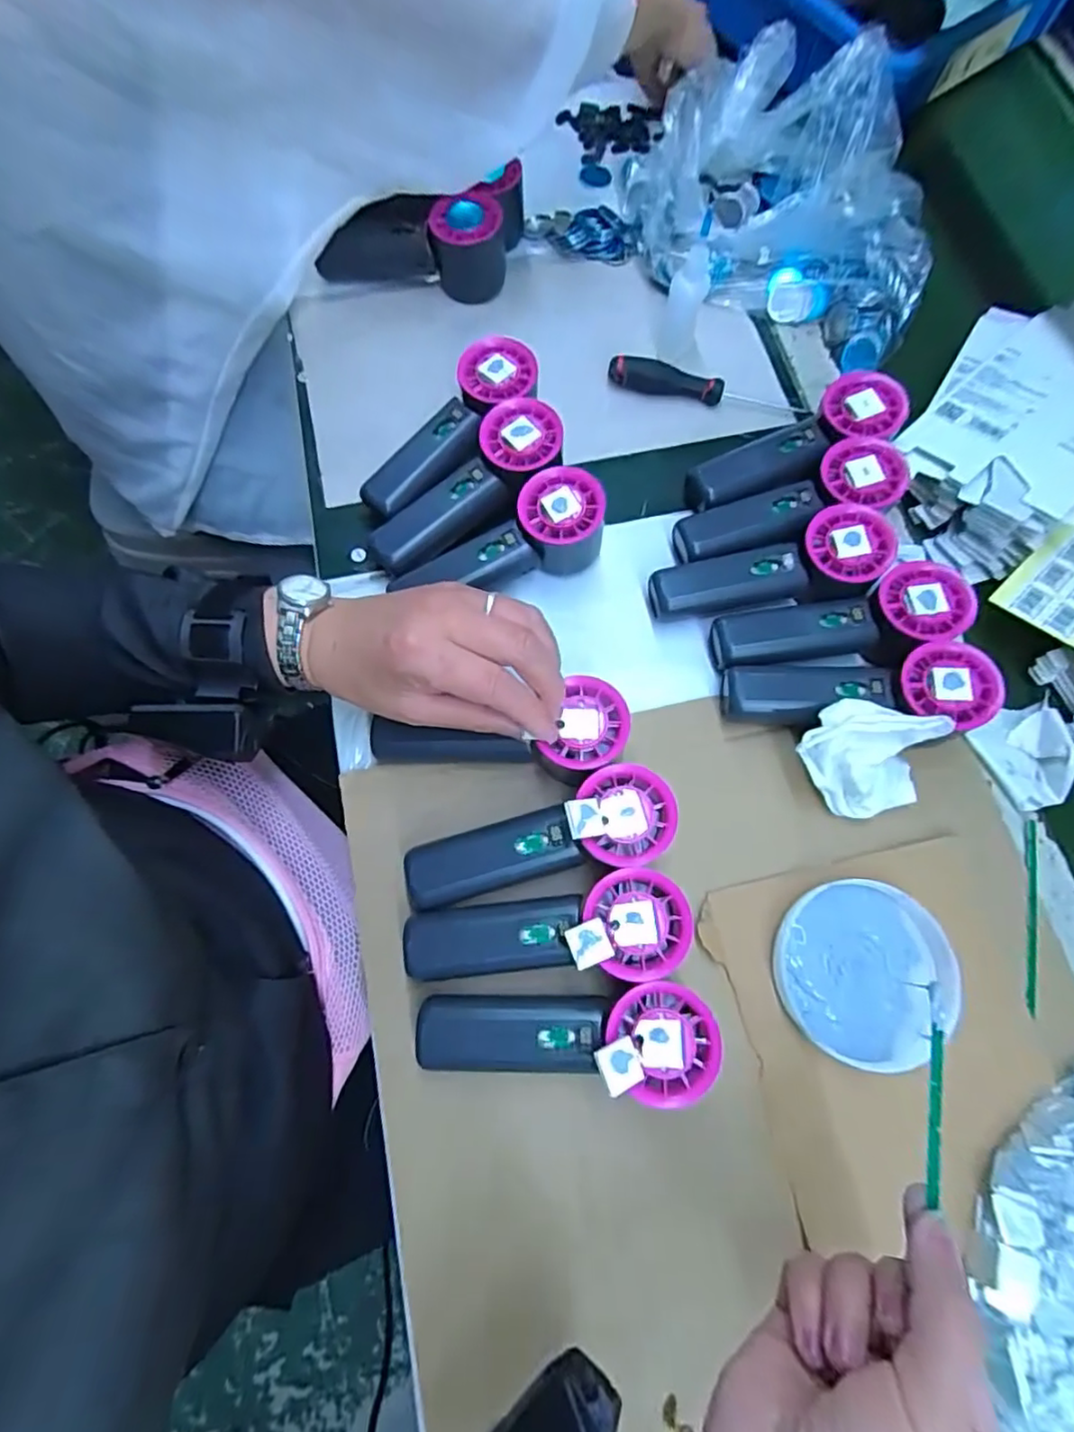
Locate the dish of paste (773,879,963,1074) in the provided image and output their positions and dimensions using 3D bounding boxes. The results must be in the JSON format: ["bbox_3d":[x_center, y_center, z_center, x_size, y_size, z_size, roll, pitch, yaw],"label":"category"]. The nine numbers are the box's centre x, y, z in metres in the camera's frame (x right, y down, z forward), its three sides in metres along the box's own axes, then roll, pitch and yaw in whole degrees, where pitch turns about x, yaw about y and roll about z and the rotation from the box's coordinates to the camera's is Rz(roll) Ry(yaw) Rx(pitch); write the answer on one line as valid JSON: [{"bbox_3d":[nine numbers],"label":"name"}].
[{"bbox_3d":[0.190,0.149,0.361,0.099,0.016,0.097,4,72,0],"label":"dish of paste"}]

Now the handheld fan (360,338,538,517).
[{"bbox_3d":[-0.065,-0.205,0.453,0.152,0.054,0.055,-39,78,-14],"label":"handheld fan"}]

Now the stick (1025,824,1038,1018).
[{"bbox_3d":[0.309,0.123,0.385,0.009,0.004,0.116,14,72,3],"label":"stick"}]

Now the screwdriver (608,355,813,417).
[{"bbox_3d":[0.139,-0.265,0.494,0.161,0.023,0.022,11,72,0],"label":"screwdriver"}]

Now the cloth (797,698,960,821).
[{"bbox_3d":[0.201,0.029,0.378,0.079,0.025,0.074,-11,116,-5],"label":"cloth"}]

